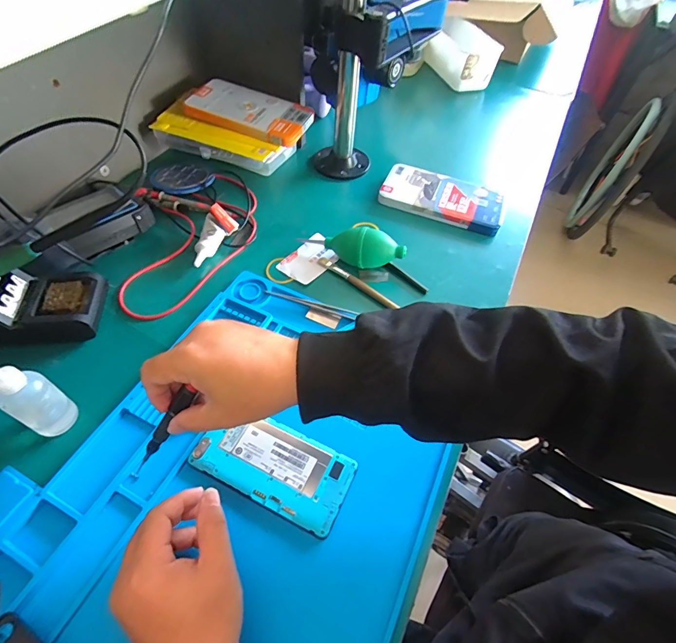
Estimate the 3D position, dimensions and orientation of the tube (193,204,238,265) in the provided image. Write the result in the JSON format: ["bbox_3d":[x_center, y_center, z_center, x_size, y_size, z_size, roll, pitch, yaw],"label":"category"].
[{"bbox_3d":[-0.171,-0.113,0.508,0.039,0.035,0.082,25,56,13],"label":"tube"}]

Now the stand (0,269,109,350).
[{"bbox_3d":[-0.332,-0.022,0.402,0.146,0.081,0.082,-3,54,-7],"label":"stand"}]

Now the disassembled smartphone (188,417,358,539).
[{"bbox_3d":[-0.058,0.131,0.356,0.137,0.009,0.069,23,55,12],"label":"disassembled smartphone"}]

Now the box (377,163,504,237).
[{"bbox_3d":[0.159,-0.191,0.598,0.181,0.022,0.093,20,54,9],"label":"box"}]

